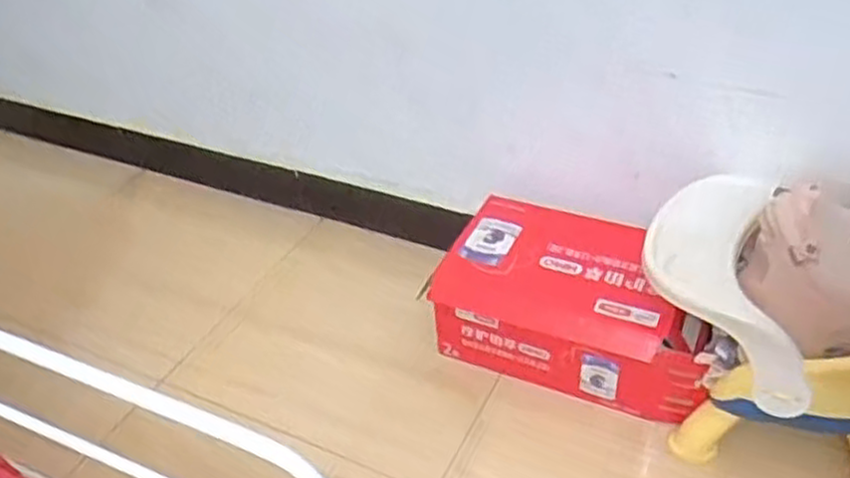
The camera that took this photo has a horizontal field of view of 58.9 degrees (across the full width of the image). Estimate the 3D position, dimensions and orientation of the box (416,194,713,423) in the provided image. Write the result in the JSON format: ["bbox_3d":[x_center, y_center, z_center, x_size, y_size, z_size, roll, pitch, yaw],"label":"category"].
[{"bbox_3d":[0.280,0.125,1.376,0.483,0.226,0.278,15,43,26],"label":"box"}]

